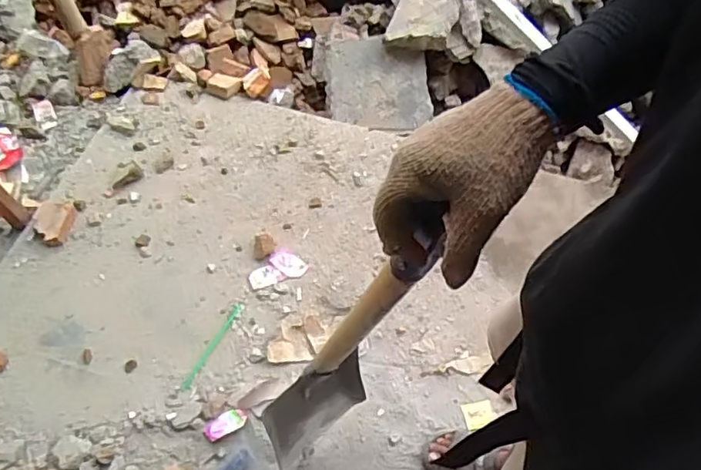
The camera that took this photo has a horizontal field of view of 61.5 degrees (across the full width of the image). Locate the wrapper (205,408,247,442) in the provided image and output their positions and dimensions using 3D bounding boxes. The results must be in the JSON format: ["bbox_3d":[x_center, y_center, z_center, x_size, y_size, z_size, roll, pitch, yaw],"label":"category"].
[{"bbox_3d":[-0.293,0.442,1.382,0.097,0.010,0.050,-27,61,-19],"label":"wrapper"}]

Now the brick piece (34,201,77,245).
[{"bbox_3d":[-0.835,-0.046,1.659,0.100,0.049,0.137,1,56,-2],"label":"brick piece"}]

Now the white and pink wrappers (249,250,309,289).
[{"bbox_3d":[-0.204,0.091,1.630,0.159,0.006,0.093,-16,59,-13],"label":"white and pink wrappers"}]

